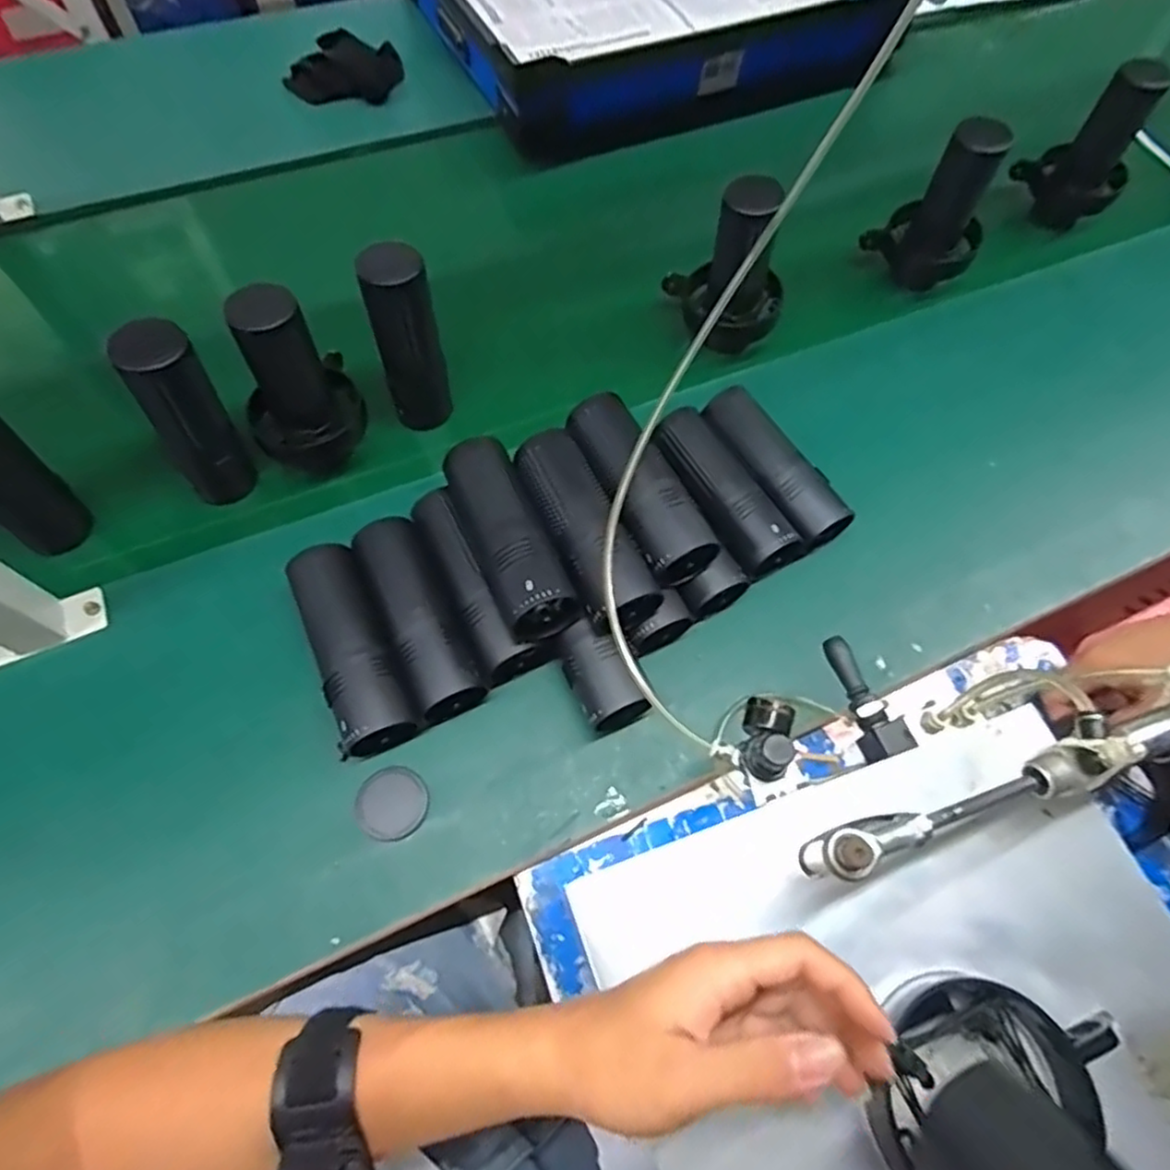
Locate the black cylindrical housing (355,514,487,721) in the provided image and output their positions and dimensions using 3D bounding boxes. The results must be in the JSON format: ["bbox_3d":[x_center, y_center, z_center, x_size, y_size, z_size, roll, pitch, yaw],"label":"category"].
[{"bbox_3d":[-0.135,0.026,0.546,0.052,0.055,0.162,-24,66,-13],"label":"black cylindrical housing"}]

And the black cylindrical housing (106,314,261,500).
[{"bbox_3d":[-0.323,-0.136,0.558,0.060,0.165,0.048,-32,69,-16],"label":"black cylindrical housing"}]

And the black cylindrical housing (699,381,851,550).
[{"bbox_3d":[0.166,-0.101,0.629,0.055,0.060,0.165,-26,69,-14],"label":"black cylindrical housing"}]

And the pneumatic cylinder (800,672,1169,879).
[{"bbox_3d":[0.220,0.089,0.322,0.243,0.041,0.027,-15,67,-10],"label":"pneumatic cylinder"}]

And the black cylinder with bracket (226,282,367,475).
[{"bbox_3d":[-0.249,-0.177,0.586,0.087,0.158,0.102,-22,68,-13],"label":"black cylinder with bracket"}]

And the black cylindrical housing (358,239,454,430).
[{"bbox_3d":[-0.156,-0.210,0.599,0.056,0.168,0.046,-18,65,-10],"label":"black cylindrical housing"}]

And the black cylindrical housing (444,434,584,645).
[{"bbox_3d":[-0.060,-0.036,0.514,0.057,0.051,0.151,-22,68,-13],"label":"black cylindrical housing"}]

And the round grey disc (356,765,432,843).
[{"bbox_3d":[-0.143,0.162,0.505,0.050,0.005,0.050,-38,70,-19],"label":"round grey disc"}]

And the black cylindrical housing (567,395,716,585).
[{"bbox_3d":[0.038,-0.081,0.542,0.062,0.054,0.165,-22,68,-13],"label":"black cylindrical housing"}]

